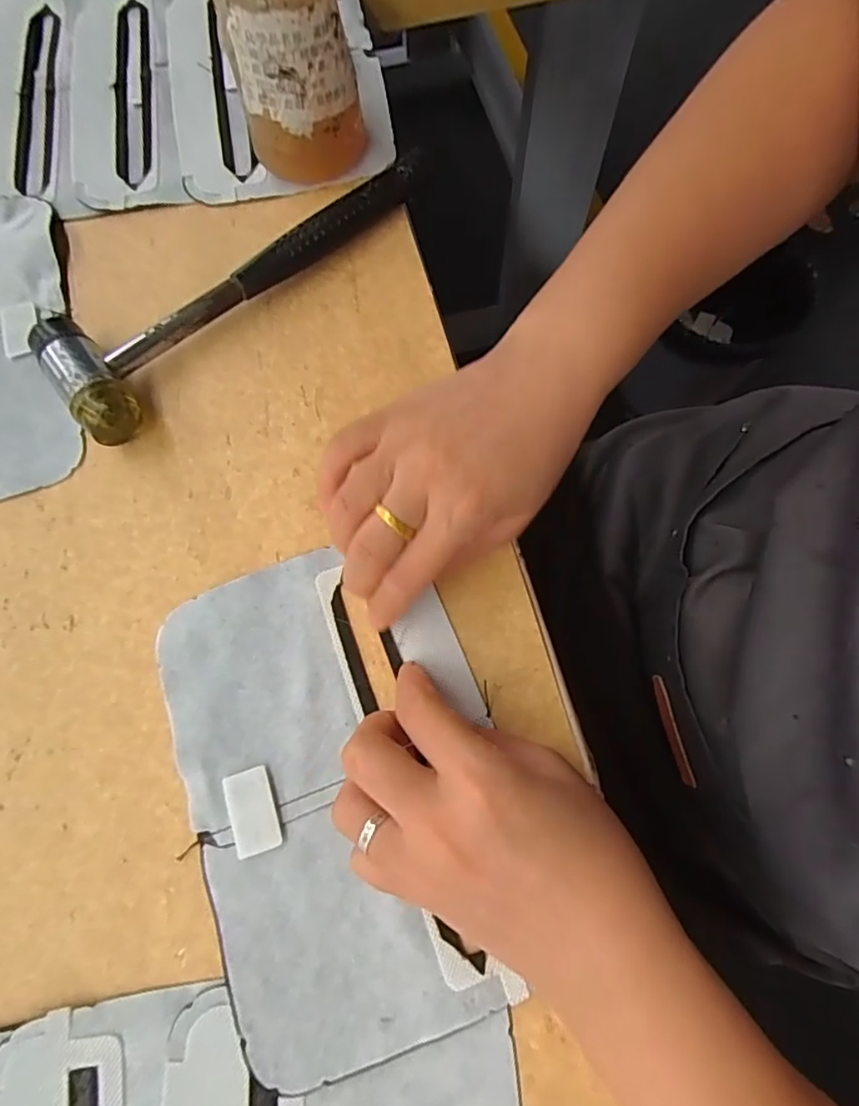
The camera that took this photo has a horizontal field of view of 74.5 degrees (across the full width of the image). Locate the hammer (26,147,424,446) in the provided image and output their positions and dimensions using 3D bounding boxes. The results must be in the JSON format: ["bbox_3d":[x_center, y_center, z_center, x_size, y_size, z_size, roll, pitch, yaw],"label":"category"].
[{"bbox_3d":[-0.107,-0.157,0.308,0.069,0.026,0.231,42,78,12],"label":"hammer"}]

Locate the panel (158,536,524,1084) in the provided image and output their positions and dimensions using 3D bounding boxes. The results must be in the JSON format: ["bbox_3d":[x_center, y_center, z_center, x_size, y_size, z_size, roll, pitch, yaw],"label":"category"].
[{"bbox_3d":[-0.036,0.094,0.240,0.126,0.007,0.194,-19,73,-5],"label":"panel"}]

